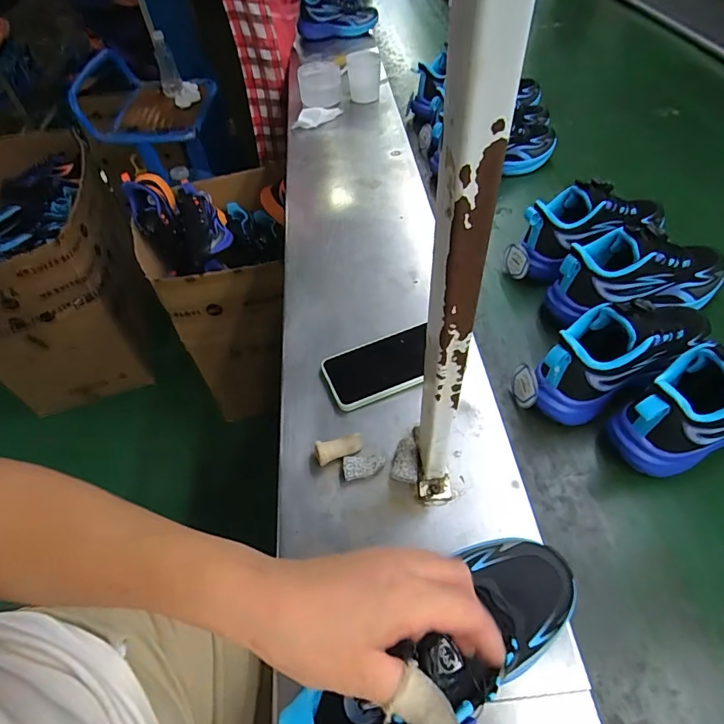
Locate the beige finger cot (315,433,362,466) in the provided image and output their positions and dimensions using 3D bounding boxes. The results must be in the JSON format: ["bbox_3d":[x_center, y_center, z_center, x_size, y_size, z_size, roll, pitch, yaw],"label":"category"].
[{"bbox_3d":[-0.023,0.090,0.468,0.048,0.019,0.022,-11,49,-8],"label":"beige finger cot"}]

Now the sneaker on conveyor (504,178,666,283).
[{"bbox_3d":[0.317,-0.191,0.630,0.224,0.117,0.073,-20,51,-16],"label":"sneaker on conveyor"}]

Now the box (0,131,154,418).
[{"bbox_3d":[-0.975,-0.295,1.432,0.455,0.492,0.742,-22,51,-18],"label":"box"}]

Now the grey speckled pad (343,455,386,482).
[{"bbox_3d":[0.002,0.106,0.456,0.041,0.015,0.023,-3,48,-1],"label":"grey speckled pad"}]

